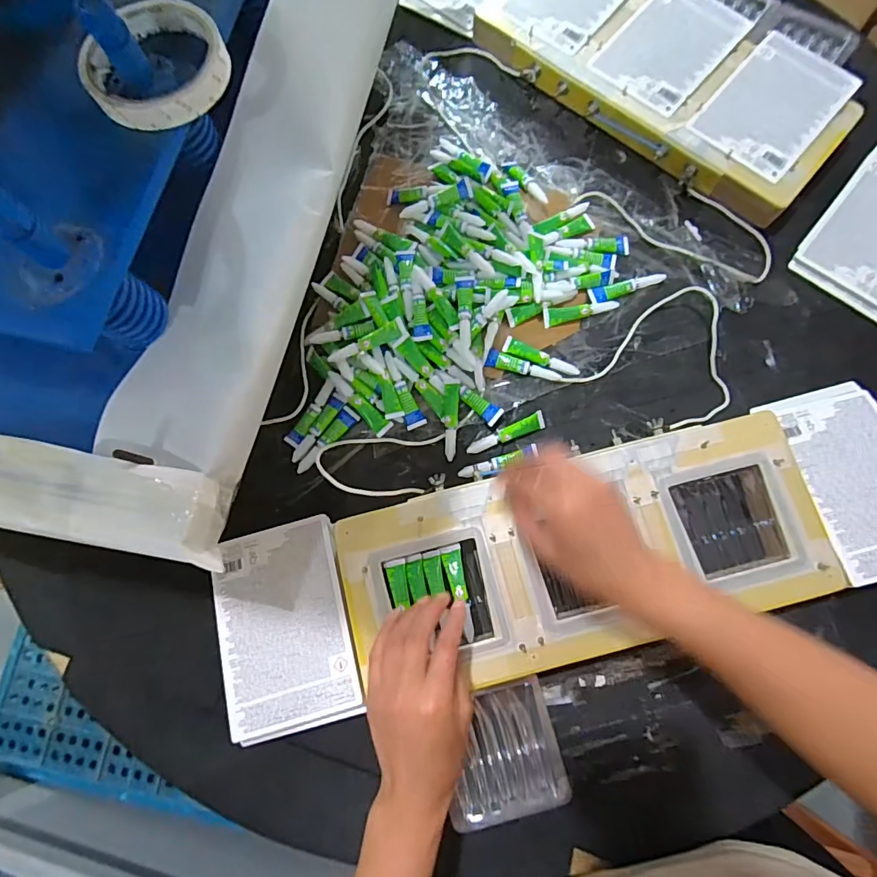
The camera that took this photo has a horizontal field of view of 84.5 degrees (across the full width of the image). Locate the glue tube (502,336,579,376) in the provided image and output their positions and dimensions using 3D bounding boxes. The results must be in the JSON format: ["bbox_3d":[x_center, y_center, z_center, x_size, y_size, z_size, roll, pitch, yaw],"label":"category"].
[{"bbox_3d":[0.107,-0.083,0.502,0.080,0.013,0.020,25,79,7],"label":"glue tube"}]

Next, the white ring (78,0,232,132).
[{"bbox_3d":[-0.181,-0.242,0.311,0.087,0.016,0.087,0,76,2],"label":"white ring"}]

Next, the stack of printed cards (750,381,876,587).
[{"bbox_3d":[0.395,0.035,0.456,0.112,0.015,0.181,-12,67,-2],"label":"stack of printed cards"}]

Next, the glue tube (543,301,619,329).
[{"bbox_3d":[0.152,-0.135,0.512,0.081,0.013,0.021,-7,77,0],"label":"glue tube"}]

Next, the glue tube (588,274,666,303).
[{"bbox_3d":[0.205,-0.163,0.519,0.083,0.013,0.017,-13,77,-1],"label":"glue tube"}]

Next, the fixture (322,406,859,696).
[{"bbox_3d":[0.130,0.101,0.434,0.419,0.015,0.176,-11,77,-1],"label":"fixture"}]

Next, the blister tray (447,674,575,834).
[{"bbox_3d":[0.053,0.272,0.420,0.098,0.025,0.101,-16,78,-2],"label":"blister tray"}]

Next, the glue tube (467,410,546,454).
[{"bbox_3d":[0.068,-0.004,0.488,0.082,0.010,0.016,-22,78,-3],"label":"glue tube"}]

